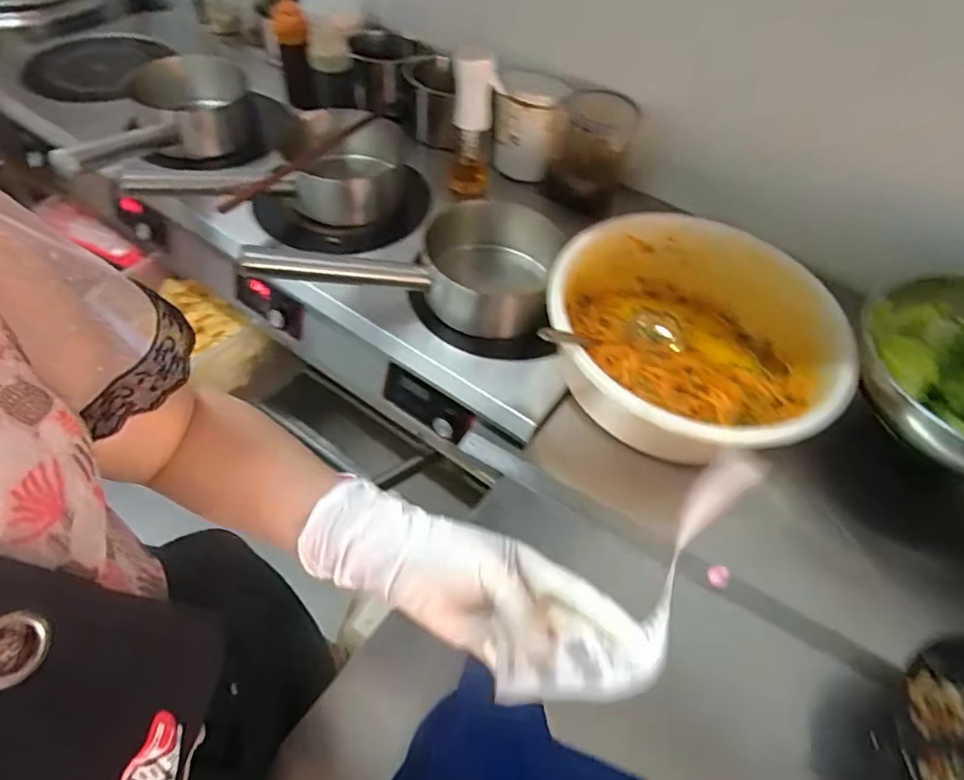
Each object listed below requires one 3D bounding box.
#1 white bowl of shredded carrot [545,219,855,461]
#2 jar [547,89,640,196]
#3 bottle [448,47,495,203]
[{"bbox_3d":[0.263,-0.062,0.742,0.338,0.139,0.356,2,53,-3],"label":"white bowl of shredded carrot"},{"bbox_3d":[0.182,-0.408,0.989,0.121,0.179,0.119,13,53,5],"label":"jar"},{"bbox_3d":[-0.017,-0.435,0.935,0.062,0.226,0.062,3,53,-2],"label":"bottle"}]

